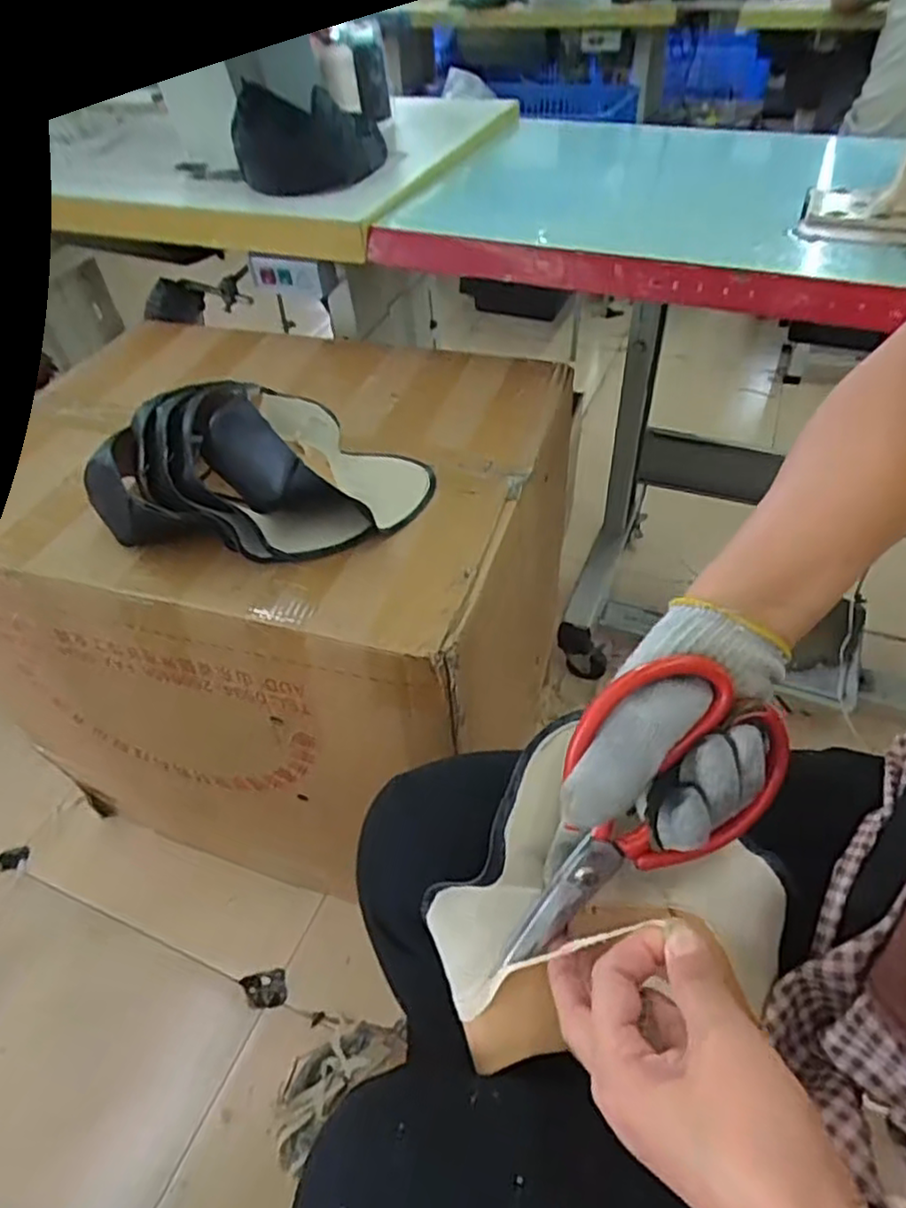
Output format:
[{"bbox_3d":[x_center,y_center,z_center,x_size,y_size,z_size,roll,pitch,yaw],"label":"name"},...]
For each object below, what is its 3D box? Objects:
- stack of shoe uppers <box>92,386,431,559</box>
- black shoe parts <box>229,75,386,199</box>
[{"bbox_3d":[-0.185,-0.134,0.648,0.299,0.102,0.178,6,47,10],"label":"stack of shoe uppers"},{"bbox_3d":[-0.190,-0.621,0.926,0.154,0.108,0.091,11,48,14],"label":"black shoe parts"}]

